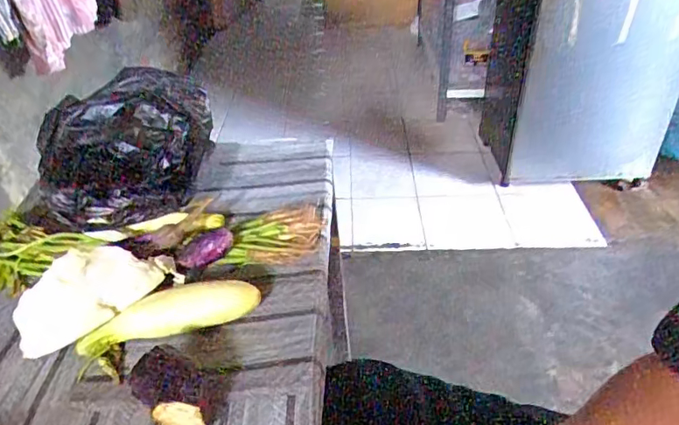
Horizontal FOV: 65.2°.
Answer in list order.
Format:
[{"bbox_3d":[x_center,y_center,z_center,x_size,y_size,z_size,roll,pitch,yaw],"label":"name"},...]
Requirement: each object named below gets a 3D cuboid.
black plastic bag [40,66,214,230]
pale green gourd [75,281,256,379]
[{"bbox_3d":[-0.261,-0.069,0.657,0.149,0.124,0.255,4,38,7],"label":"black plastic bag"},{"bbox_3d":[-0.162,0.098,0.504,0.167,0.036,0.039,-16,39,-10],"label":"pale green gourd"}]

